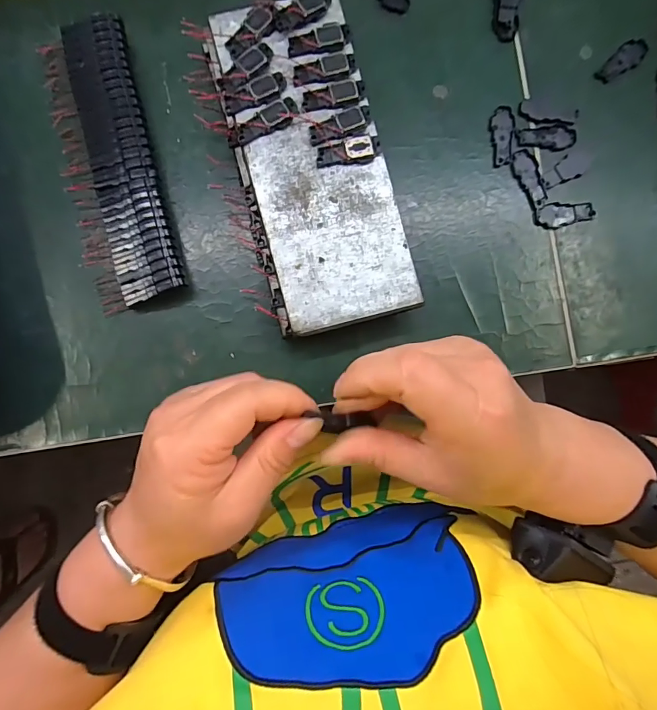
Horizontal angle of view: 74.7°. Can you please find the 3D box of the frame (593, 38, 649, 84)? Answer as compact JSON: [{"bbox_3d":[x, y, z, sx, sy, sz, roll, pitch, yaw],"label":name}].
[{"bbox_3d":[0.199,-0.198,0.290,0.017,0.004,0.040,44,86,1],"label":"frame"}]

